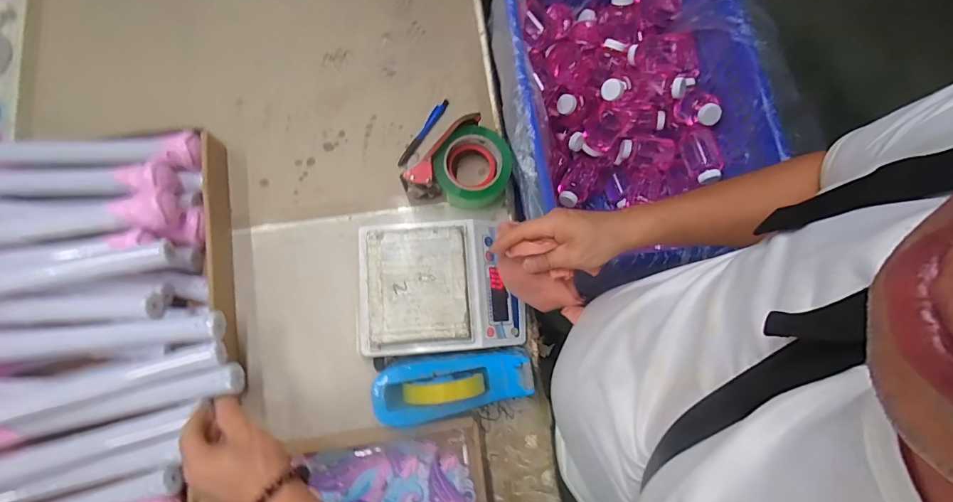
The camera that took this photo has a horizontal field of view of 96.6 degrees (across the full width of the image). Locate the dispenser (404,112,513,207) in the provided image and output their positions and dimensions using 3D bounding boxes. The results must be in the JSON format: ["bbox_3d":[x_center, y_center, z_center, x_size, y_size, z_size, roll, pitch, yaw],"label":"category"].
[{"bbox_3d":[-0.016,-0.109,0.608,0.103,0.064,0.140,44,79,7],"label":"dispenser"}]

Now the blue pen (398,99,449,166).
[{"bbox_3d":[-0.083,-0.183,0.656,0.015,0.010,0.124,33,78,4],"label":"blue pen"}]

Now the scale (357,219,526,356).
[{"bbox_3d":[-0.046,0.047,0.573,0.212,0.075,0.167,-3,78,-3],"label":"scale"}]

